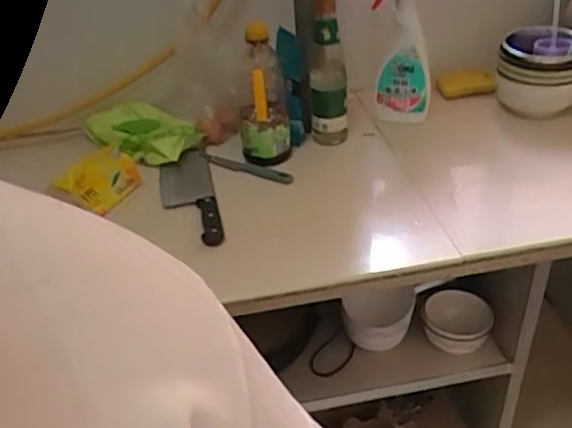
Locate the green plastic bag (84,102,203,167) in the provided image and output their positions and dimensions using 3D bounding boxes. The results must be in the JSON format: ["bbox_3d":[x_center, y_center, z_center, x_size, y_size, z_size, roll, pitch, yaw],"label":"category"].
[{"bbox_3d":[-0.248,-0.142,1.078,0.207,0.056,0.105,15,42,26],"label":"green plastic bag"}]

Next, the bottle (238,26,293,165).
[{"bbox_3d":[-0.041,-0.189,0.981,0.082,0.229,0.084,-6,37,1],"label":"bottle"}]

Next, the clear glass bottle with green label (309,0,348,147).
[{"bbox_3d":[0.068,-0.223,0.988,0.059,0.273,0.060,-11,37,-6],"label":"clear glass bottle with green label"}]

